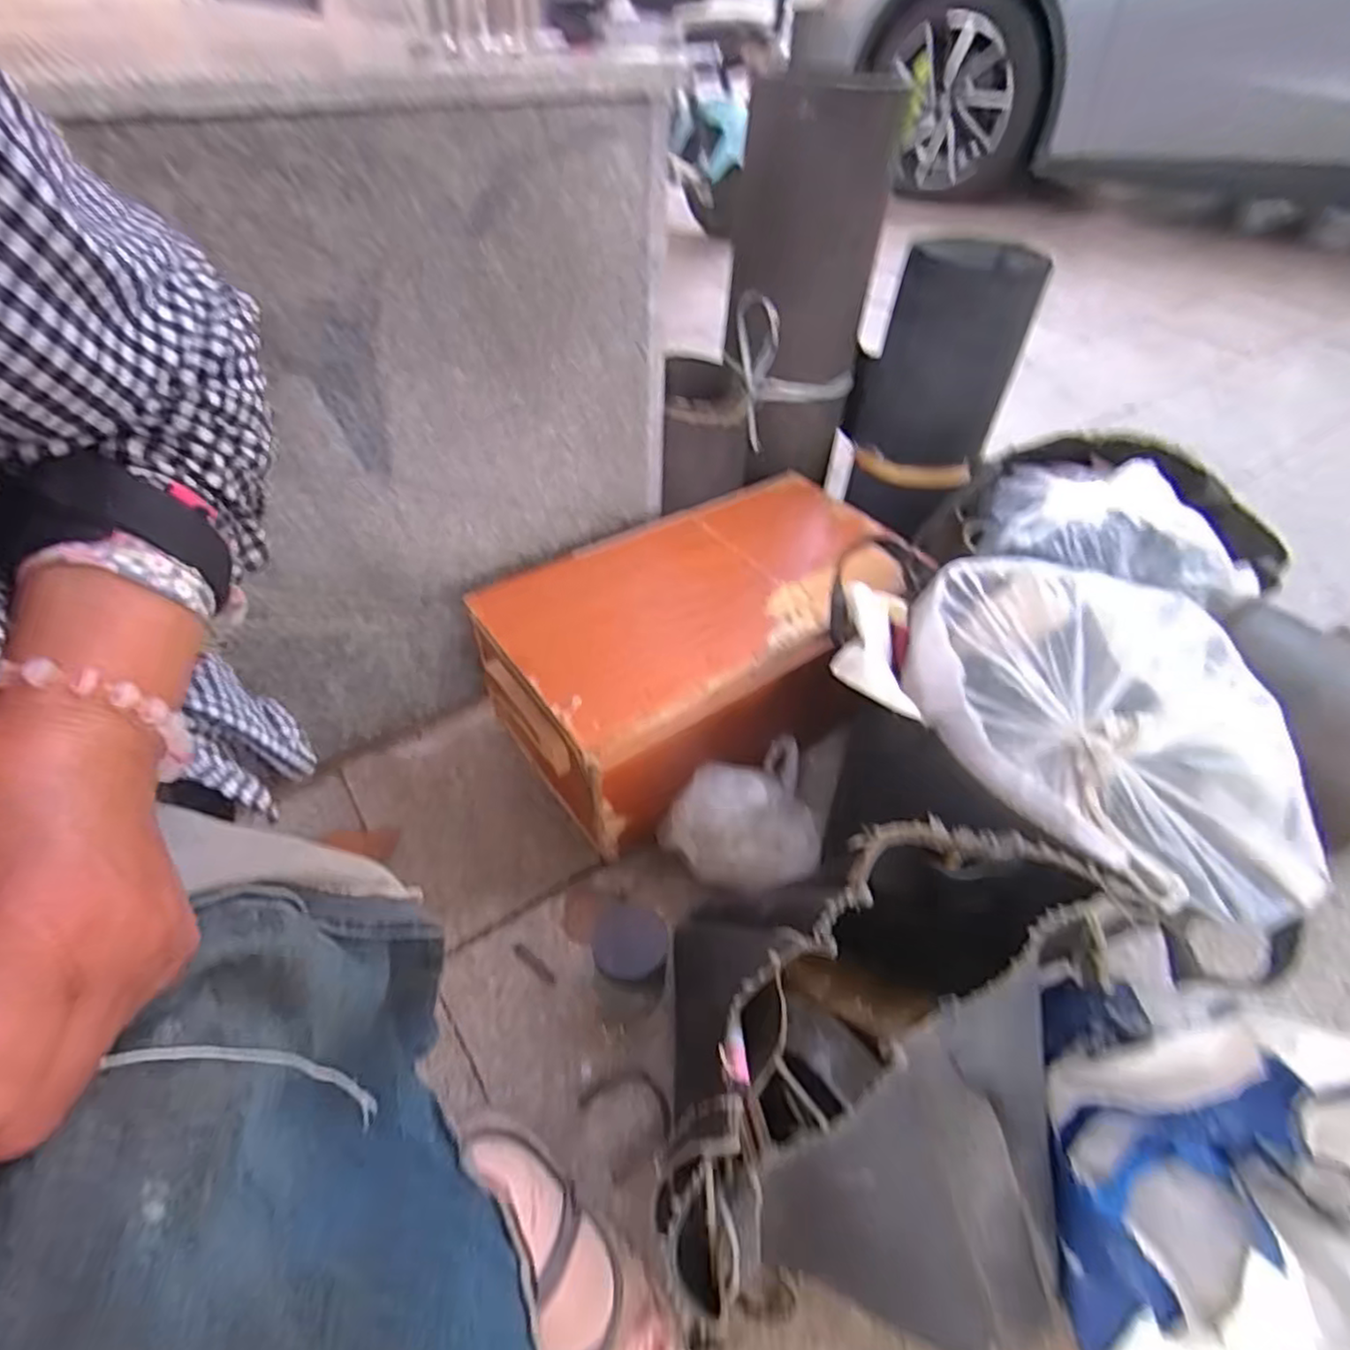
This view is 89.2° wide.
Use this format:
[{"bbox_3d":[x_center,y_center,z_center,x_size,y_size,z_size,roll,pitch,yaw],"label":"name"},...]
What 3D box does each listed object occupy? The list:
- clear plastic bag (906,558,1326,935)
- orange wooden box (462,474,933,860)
[{"bbox_3d":[0.317,0.026,0.508,0.315,0.102,0.184,31,52,27],"label":"clear plastic bag"},{"bbox_3d":[0.037,-0.042,0.775,0.481,0.159,0.269,-27,51,-26],"label":"orange wooden box"}]

